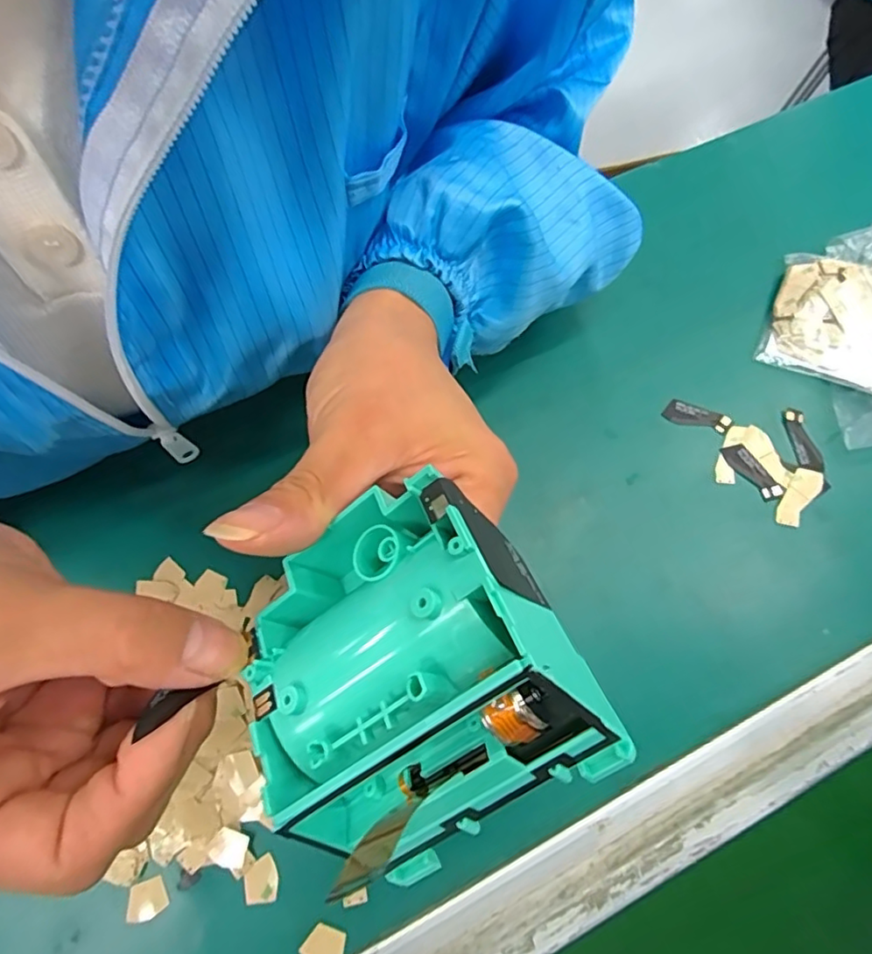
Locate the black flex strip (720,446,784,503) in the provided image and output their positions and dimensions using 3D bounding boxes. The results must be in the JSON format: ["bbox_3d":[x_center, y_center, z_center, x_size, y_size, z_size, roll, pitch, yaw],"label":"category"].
[{"bbox_3d":[0.171,-0.003,0.309,0.014,0.004,0.036,-33,77,-11],"label":"black flex strip"}]

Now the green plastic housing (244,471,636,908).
[{"bbox_3d":[-0.004,0.047,0.149,0.077,0.048,0.081,-36,61,17],"label":"green plastic housing"}]

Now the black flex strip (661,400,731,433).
[{"bbox_3d":[0.145,-0.033,0.317,0.035,0.004,0.014,17,73,3],"label":"black flex strip"}]

